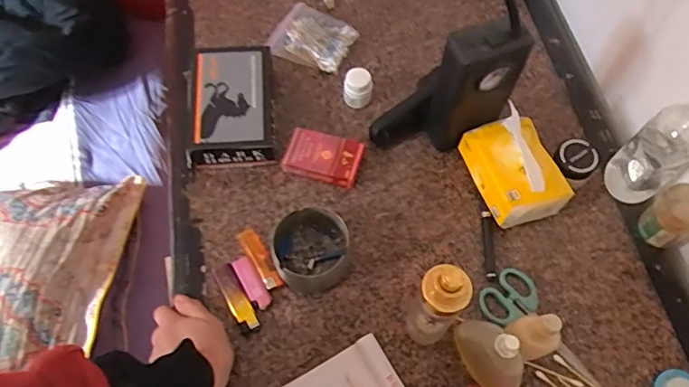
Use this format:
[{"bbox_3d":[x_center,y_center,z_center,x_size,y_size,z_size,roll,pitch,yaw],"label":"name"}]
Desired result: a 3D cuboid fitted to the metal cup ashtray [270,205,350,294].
[{"bbox_3d":[-0.038,0.063,0.596,0.085,0.041,0.085,0,64,0],"label":"metal cup ashtray"}]

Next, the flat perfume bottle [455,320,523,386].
[{"bbox_3d":[0.140,0.158,0.507,0.030,0.119,0.076,-21,65,-10],"label":"flat perfume bottle"}]

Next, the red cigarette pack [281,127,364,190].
[{"bbox_3d":[-0.027,-0.044,0.661,0.093,0.027,0.061,16,65,7],"label":"red cigarette pack"}]

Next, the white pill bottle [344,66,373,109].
[{"bbox_3d":[0.018,-0.140,0.697,0.037,0.045,0.034,0,64,0],"label":"white pill bottle"}]

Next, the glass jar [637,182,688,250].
[{"bbox_3d":[0.377,0.027,0.598,0.054,0.078,0.053,0,64,0],"label":"glass jar"}]

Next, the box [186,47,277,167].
[{"bbox_3d":[-0.148,-0.112,0.678,0.112,0.056,0.160,-6,64,-3],"label":"box"}]

